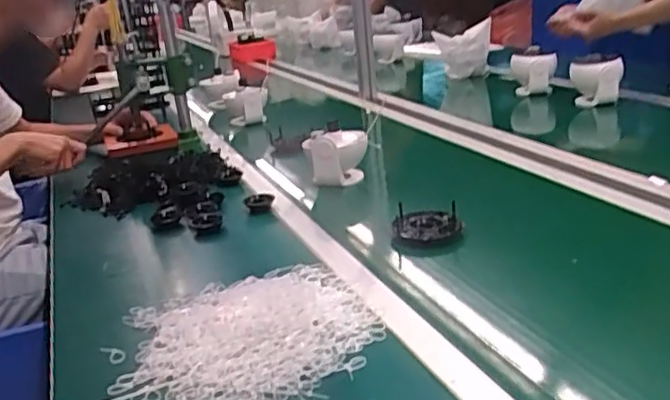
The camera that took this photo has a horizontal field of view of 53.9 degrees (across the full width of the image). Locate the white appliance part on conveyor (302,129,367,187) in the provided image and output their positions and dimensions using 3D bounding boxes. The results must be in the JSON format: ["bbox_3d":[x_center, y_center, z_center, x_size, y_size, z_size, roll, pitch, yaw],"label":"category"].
[{"bbox_3d":[0.002,-0.077,1.244,0.121,0.114,0.070,-6,21,4],"label":"white appliance part on conveyor"}]

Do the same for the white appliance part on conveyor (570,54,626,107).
[{"bbox_3d":[0.635,-0.296,1.629,0.057,0.127,0.139,-9,8,-28],"label":"white appliance part on conveyor"}]

